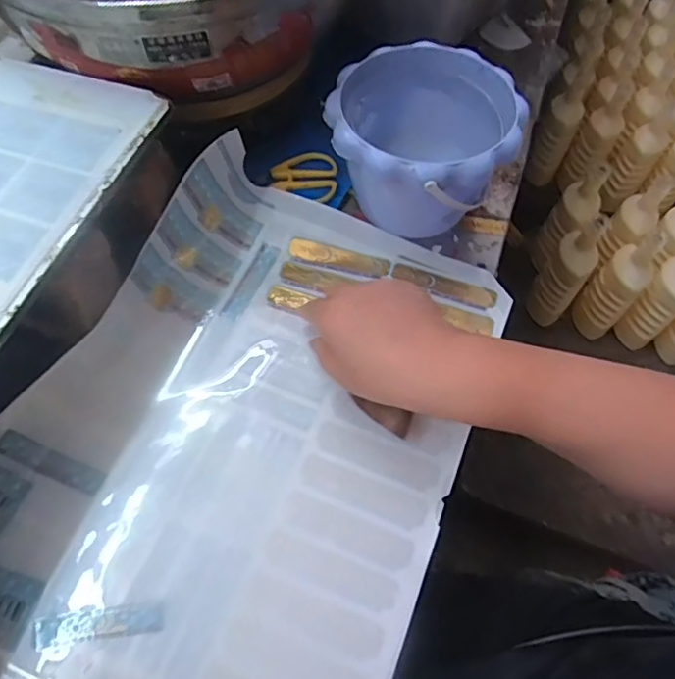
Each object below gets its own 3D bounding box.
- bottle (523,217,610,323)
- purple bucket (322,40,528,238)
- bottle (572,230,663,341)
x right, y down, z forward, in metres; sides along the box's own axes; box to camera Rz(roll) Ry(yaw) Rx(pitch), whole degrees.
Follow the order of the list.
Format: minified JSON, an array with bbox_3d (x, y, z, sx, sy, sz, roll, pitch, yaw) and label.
[{"bbox_3d":[0.413,-0.119,1.011,0.076,0.229,0.070,31,65,13],"label":"bottle"},{"bbox_3d":[0.067,-0.162,0.489,0.151,0.113,0.149,1,62,-3],"label":"purple bucket"},{"bbox_3d":[0.495,-0.090,0.988,0.077,0.246,0.072,38,66,16],"label":"bottle"}]

